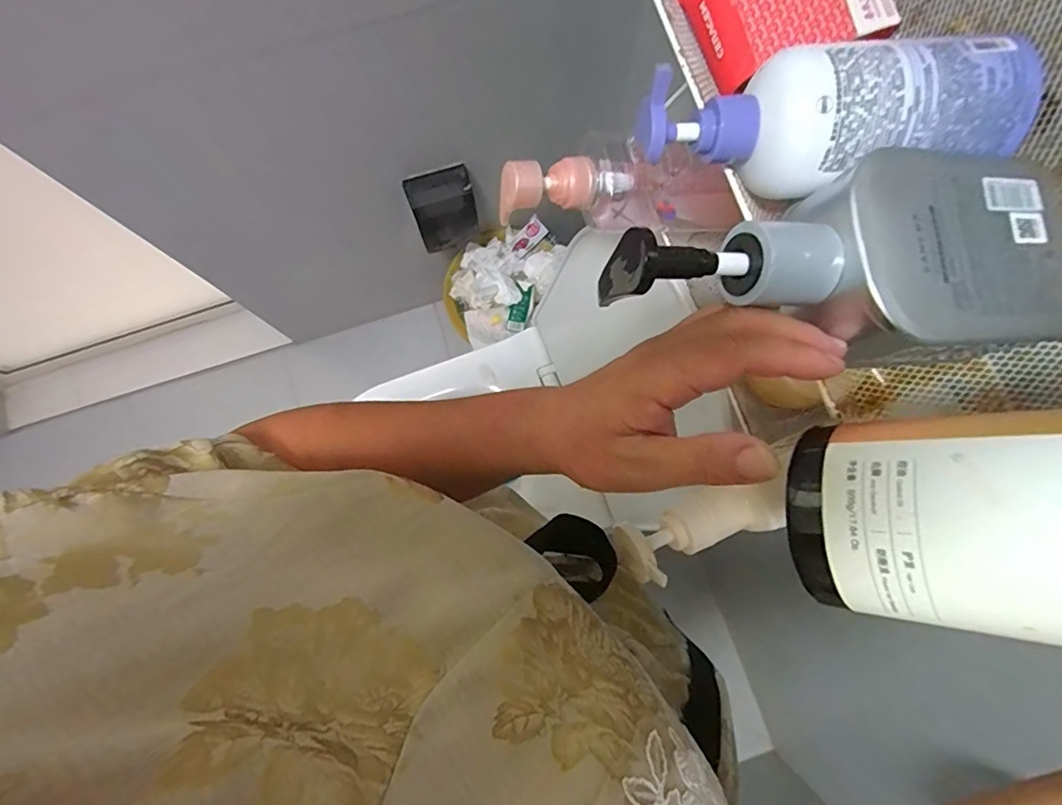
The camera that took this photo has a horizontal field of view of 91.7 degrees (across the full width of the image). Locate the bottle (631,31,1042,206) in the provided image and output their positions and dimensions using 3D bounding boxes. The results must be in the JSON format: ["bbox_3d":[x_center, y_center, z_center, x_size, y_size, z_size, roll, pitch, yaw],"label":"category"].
[{"bbox_3d":[0.142,-0.137,0.250,0.178,0.052,0.067,-1,79,0],"label":"bottle"}]

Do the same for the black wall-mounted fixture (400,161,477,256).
[{"bbox_3d":[-0.158,-0.351,0.953,0.111,0.191,0.041,-19,80,-4],"label":"black wall-mounted fixture"}]

